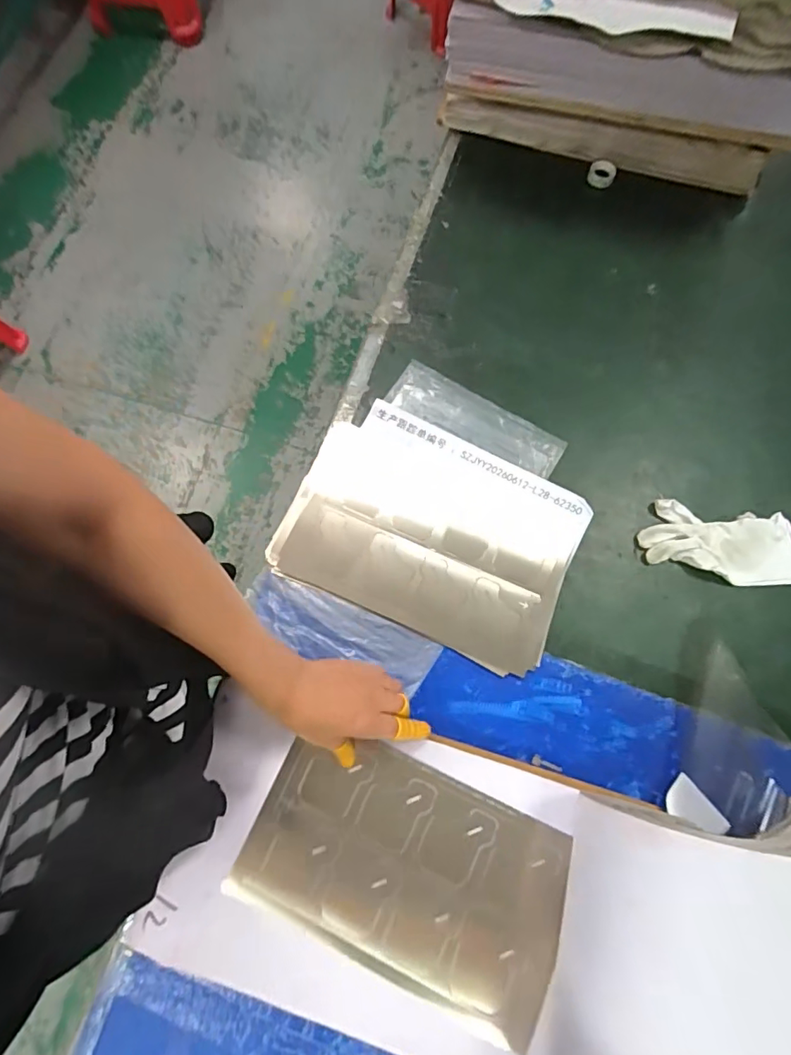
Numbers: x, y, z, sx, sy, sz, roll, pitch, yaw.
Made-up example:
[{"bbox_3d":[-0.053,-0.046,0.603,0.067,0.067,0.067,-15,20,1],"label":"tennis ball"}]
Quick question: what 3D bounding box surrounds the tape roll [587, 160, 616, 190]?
[{"bbox_3d":[0.294,-0.504,0.735,0.037,0.019,0.037,0,72,0],"label":"tape roll"}]

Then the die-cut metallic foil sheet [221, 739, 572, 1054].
[{"bbox_3d":[0.009,0.323,0.485,0.295,0.008,0.177,23,77,8],"label":"die-cut metallic foil sheet"}]

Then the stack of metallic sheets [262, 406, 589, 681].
[{"bbox_3d":[0.041,0.001,0.596,0.316,0.011,0.233,23,74,7],"label":"stack of metallic sheets"}]

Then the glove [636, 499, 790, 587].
[{"bbox_3d":[0.371,0.019,0.583,0.177,0.018,0.083,7,73,2],"label":"glove"}]

